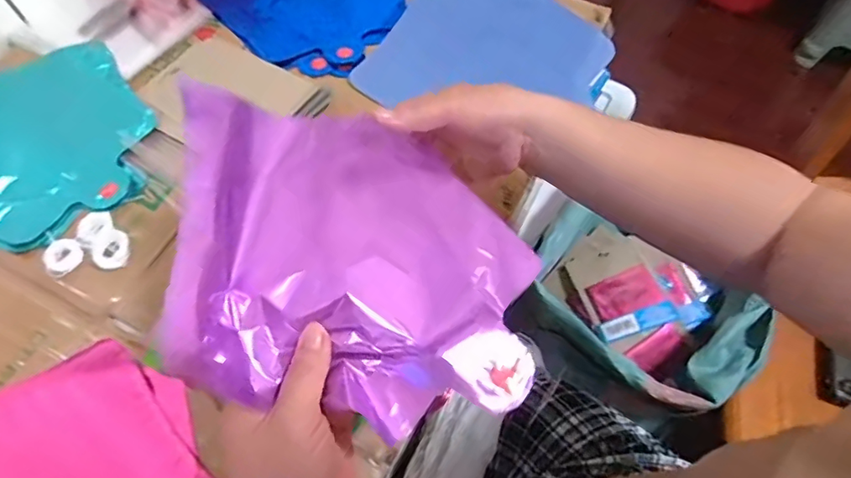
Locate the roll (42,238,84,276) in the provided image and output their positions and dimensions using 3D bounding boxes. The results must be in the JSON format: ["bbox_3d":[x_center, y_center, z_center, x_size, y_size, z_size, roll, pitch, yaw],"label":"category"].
[{"bbox_3d":[-0.293,0.014,0.417,0.029,0.008,0.028,-1,62,1],"label":"roll"}]

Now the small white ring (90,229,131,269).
[{"bbox_3d":[-0.255,0.008,0.415,0.028,0.009,0.031,-2,62,1],"label":"small white ring"}]

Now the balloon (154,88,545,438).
[{"bbox_3d":[-0.034,-0.003,0.292,0.179,0.074,0.189,-4,62,-1],"label":"balloon"}]

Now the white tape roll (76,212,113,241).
[{"bbox_3d":[-0.277,-0.012,0.430,0.030,0.010,0.029,-1,62,1],"label":"white tape roll"}]

